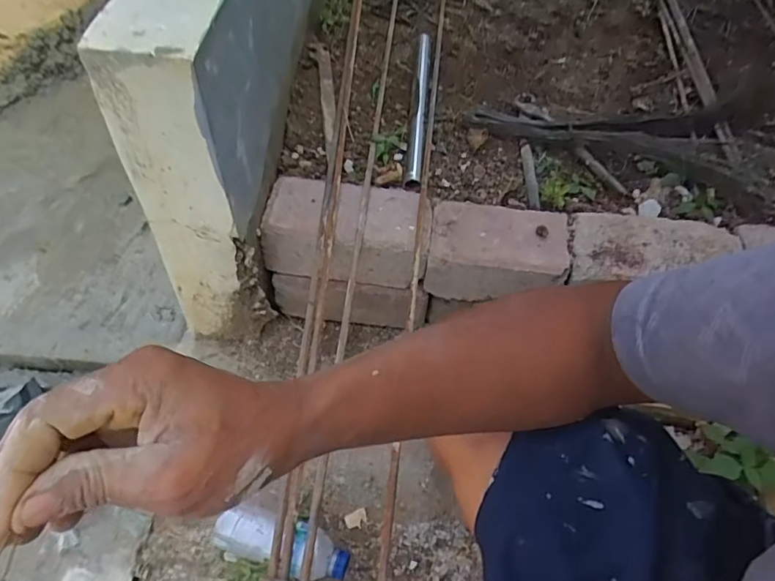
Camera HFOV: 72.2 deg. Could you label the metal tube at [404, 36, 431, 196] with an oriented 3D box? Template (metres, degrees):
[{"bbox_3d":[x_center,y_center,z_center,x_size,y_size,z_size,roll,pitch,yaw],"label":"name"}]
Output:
[{"bbox_3d":[0.050,-0.278,0.795,0.025,0.030,0.335,6,53,0],"label":"metal tube"}]

